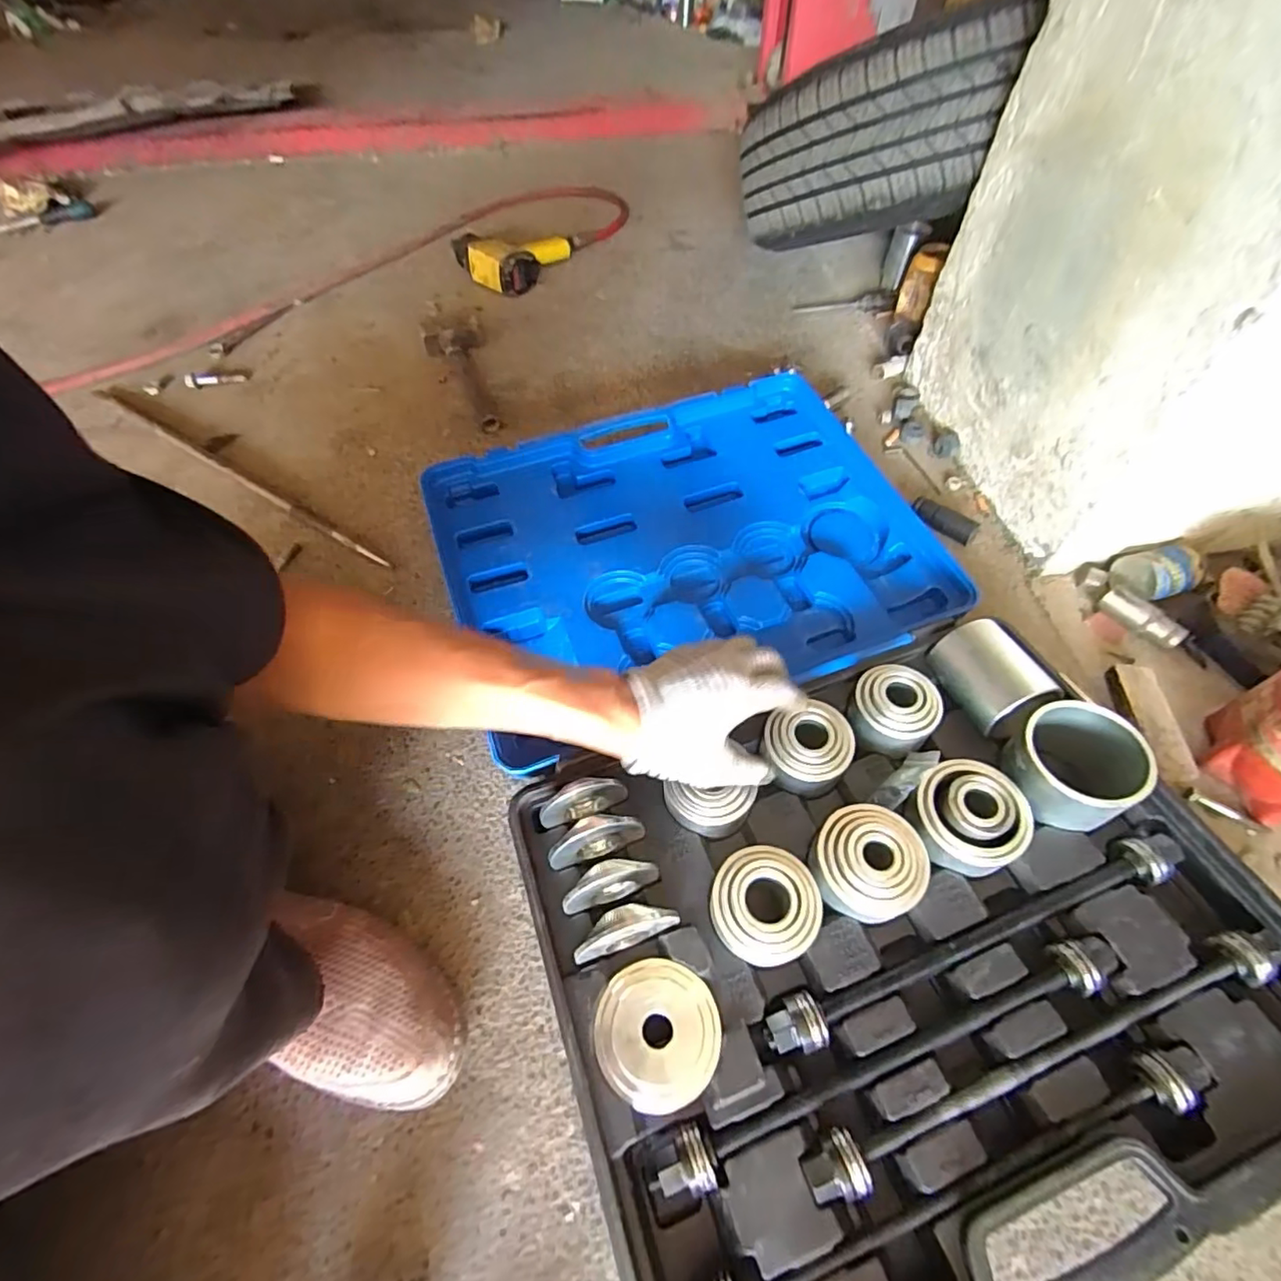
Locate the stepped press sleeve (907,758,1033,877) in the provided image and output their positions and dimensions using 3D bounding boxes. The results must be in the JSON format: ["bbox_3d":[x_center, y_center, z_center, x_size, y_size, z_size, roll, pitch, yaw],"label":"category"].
[{"bbox_3d":[0.252,0.134,0.456,0.081,0.044,0.081,-1,55,5],"label":"stepped press sleeve"}]

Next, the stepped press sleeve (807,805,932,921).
[{"bbox_3d":[0.174,0.168,0.445,0.076,0.054,0.077,0,55,1],"label":"stepped press sleeve"}]

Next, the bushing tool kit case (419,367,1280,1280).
[{"bbox_3d":[0.121,0.056,0.535,0.508,0.076,0.834,-17,57,-11],"label":"bushing tool kit case"}]

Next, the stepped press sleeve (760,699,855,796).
[{"bbox_3d":[0.141,0.095,0.496,0.074,0.057,0.064,-11,58,-4],"label":"stepped press sleeve"}]

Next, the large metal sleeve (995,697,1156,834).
[{"bbox_3d":[0.341,0.097,0.463,0.084,0.060,0.083,0,55,1],"label":"large metal sleeve"}]

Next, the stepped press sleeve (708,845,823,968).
[{"bbox_3d":[0.091,0.192,0.431,0.077,0.037,0.079,-1,55,5],"label":"stepped press sleeve"}]

